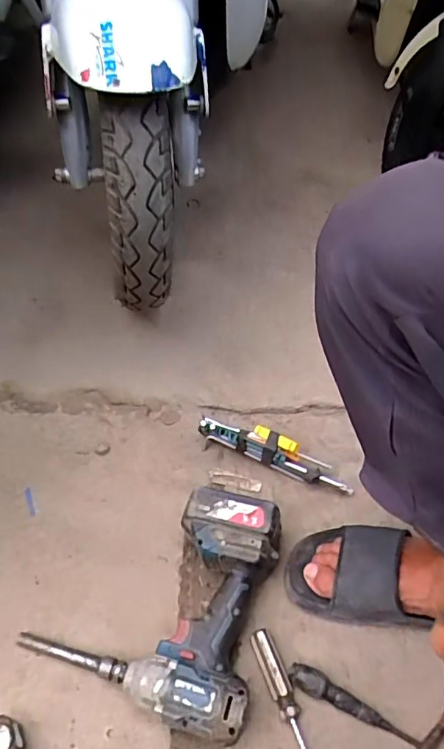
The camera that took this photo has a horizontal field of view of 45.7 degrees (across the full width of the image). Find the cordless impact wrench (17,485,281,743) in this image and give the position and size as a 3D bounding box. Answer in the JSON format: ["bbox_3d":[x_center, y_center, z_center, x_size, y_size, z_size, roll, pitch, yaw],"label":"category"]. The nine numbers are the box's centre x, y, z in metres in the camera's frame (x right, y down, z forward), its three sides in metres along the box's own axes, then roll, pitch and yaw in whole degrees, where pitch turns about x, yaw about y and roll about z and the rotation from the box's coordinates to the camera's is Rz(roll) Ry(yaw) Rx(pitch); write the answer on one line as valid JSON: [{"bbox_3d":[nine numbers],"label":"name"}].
[{"bbox_3d":[-0.061,0.243,0.610,0.251,0.080,0.240,19,53,13],"label":"cordless impact wrench"}]

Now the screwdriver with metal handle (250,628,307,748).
[{"bbox_3d":[0.073,0.360,0.556,0.023,0.023,0.175,-16,53,-14],"label":"screwdriver with metal handle"}]

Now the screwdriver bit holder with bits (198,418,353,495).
[{"bbox_3d":[0.076,0.103,0.735,0.224,0.058,0.046,18,53,12],"label":"screwdriver bit holder with bits"}]

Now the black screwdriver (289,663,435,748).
[{"bbox_3d":[0.167,0.362,0.557,0.199,0.025,0.025,19,53,13],"label":"black screwdriver"}]

